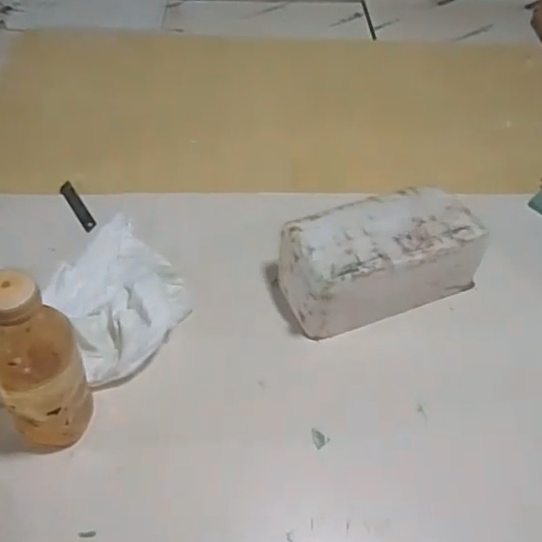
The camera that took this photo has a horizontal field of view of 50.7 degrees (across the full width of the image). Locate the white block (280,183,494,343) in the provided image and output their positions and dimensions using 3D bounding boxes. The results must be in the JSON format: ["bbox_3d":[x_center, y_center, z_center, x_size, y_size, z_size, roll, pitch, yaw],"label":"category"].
[{"bbox_3d":[0.122,-0.012,0.655,0.223,0.104,0.109,-14,53,-14],"label":"white block"}]

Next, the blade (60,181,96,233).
[{"bbox_3d":[-0.255,-0.086,0.758,0.018,0.005,0.094,-27,62,-26],"label":"blade"}]

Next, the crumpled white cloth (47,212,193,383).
[{"bbox_3d":[-0.179,0.016,0.642,0.155,0.061,0.209,-29,58,-24],"label":"crumpled white cloth"}]

